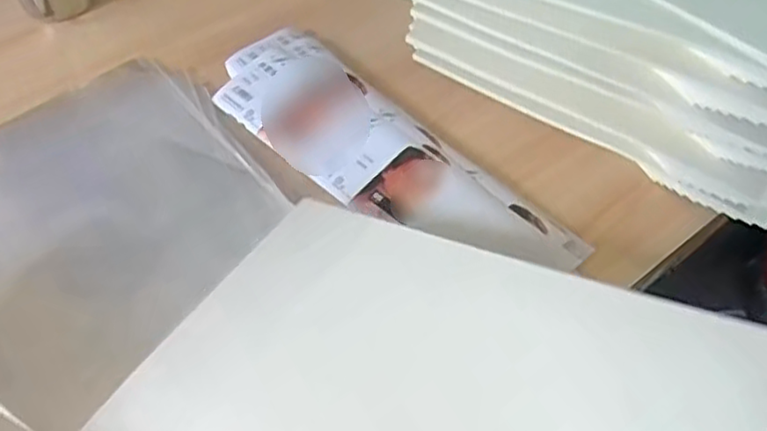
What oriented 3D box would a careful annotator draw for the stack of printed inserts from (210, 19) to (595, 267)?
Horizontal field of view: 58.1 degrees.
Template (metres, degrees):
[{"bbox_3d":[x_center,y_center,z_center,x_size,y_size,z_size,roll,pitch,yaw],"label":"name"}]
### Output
[{"bbox_3d":[-0.005,-0.061,0.659,0.401,0.020,0.121,38,62,26],"label":"stack of printed inserts"}]

